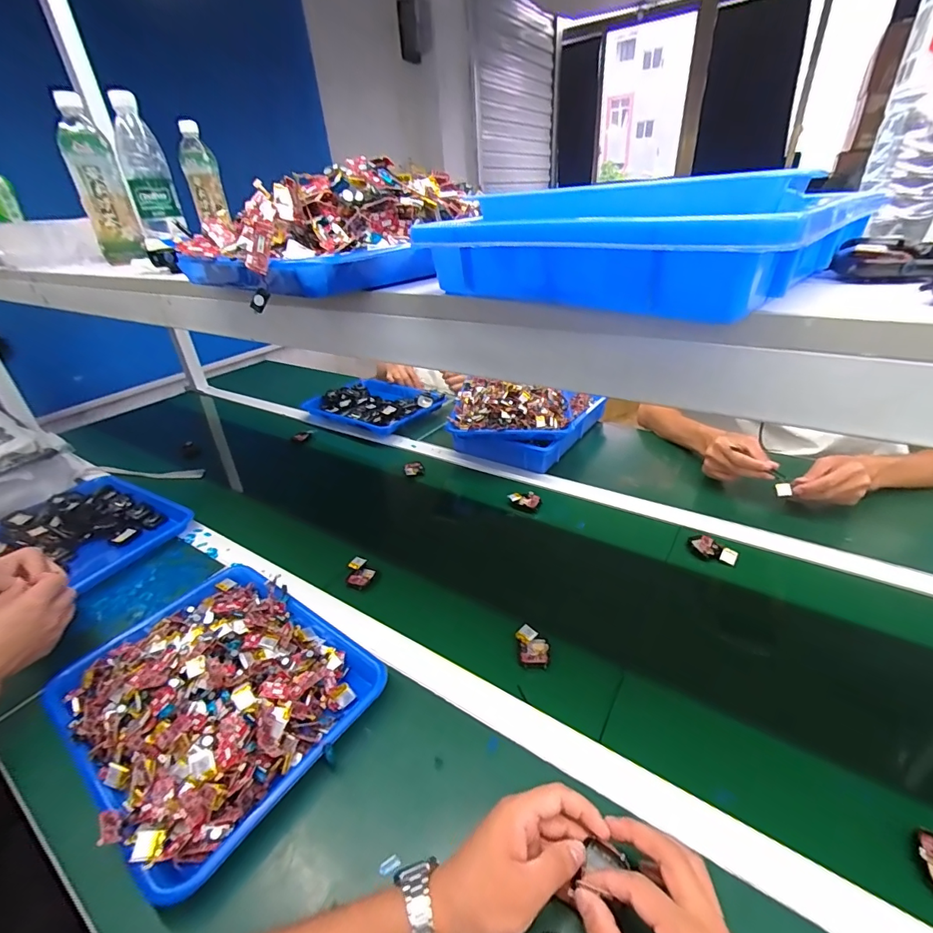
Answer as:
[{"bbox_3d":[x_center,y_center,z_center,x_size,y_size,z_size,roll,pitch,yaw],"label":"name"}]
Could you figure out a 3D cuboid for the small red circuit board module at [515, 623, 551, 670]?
[{"bbox_3d":[0.080,0.217,0.544,0.038,0.016,0.051,-1,30,5],"label":"small red circuit board module"}]

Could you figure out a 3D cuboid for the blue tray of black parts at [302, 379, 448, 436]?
[{"bbox_3d":[-0.242,-0.170,1.214,0.317,0.051,0.276,23,40,38],"label":"blue tray of black parts"}]

